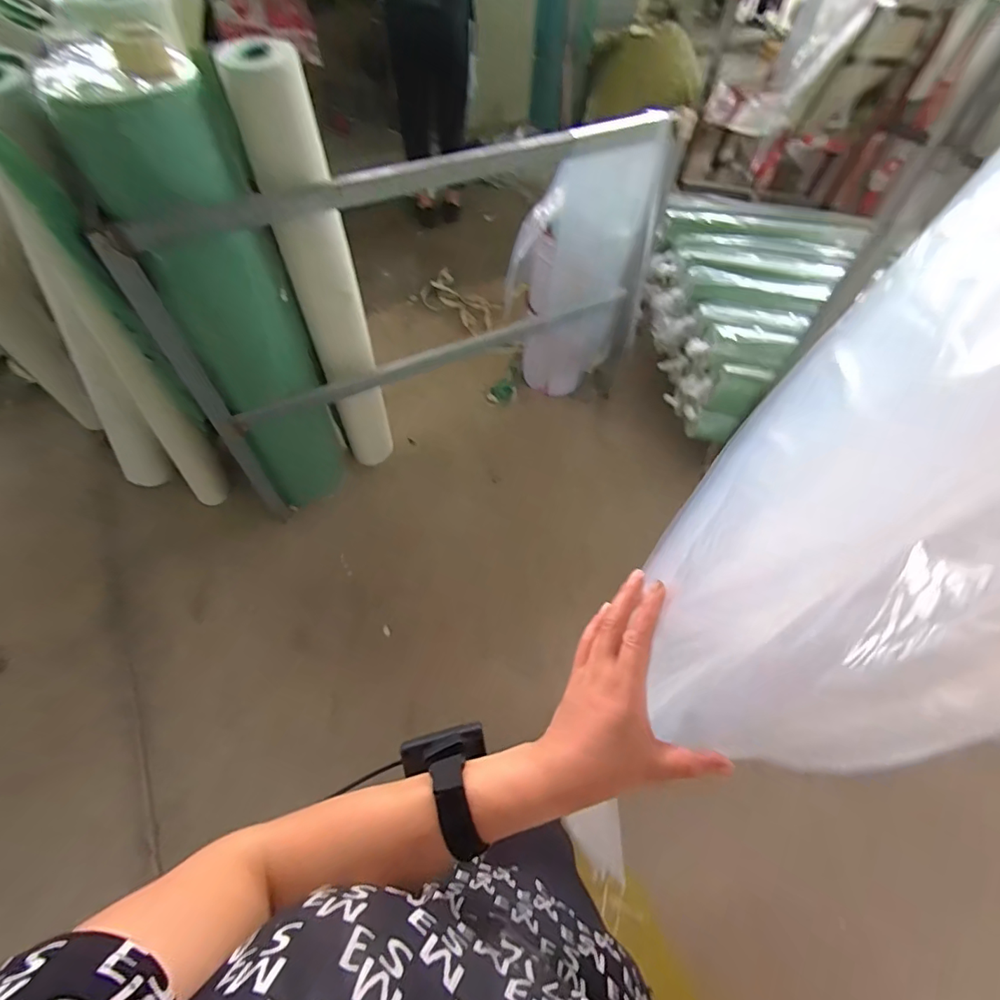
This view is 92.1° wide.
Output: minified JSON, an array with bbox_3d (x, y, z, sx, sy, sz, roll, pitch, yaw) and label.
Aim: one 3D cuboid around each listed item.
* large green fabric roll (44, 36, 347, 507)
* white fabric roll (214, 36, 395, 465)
[{"bbox_3d":[-0.624,-0.392,1.232,0.242,1.121,0.273,-16,59,-13],"label":"large green fabric roll"},{"bbox_3d":[-0.466,-0.507,1.356,0.173,1.132,0.144,-17,60,-14],"label":"white fabric roll"}]

